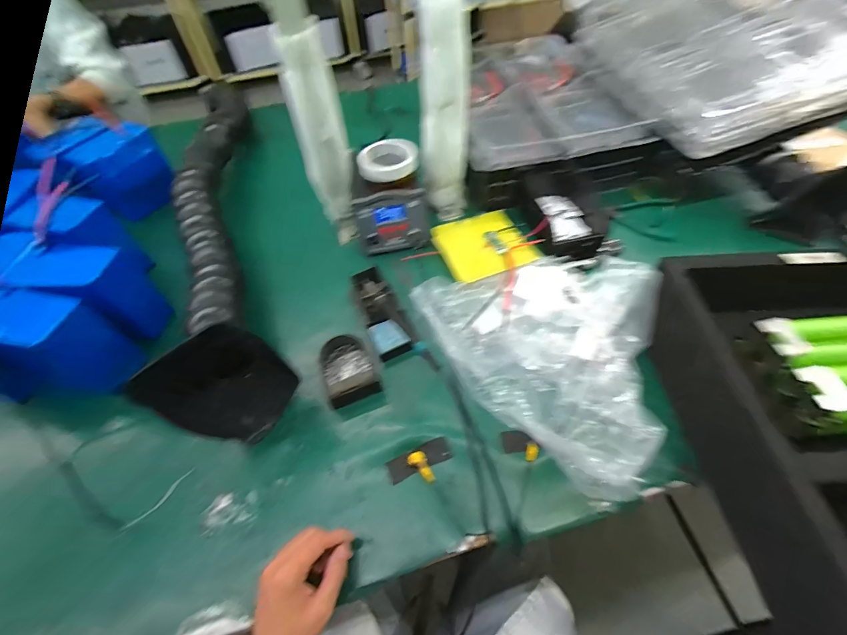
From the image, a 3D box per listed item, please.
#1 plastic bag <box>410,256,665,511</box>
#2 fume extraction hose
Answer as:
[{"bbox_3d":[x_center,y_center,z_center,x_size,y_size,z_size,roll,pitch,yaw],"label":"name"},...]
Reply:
[{"bbox_3d":[0.177,0.020,0.511,0.295,0.093,0.360,-32,59,-18],"label":"plastic bag"},{"bbox_3d":[-0.361,-0.133,0.678,0.152,0.223,0.718,-15,55,-7],"label":"fume extraction hose"}]

